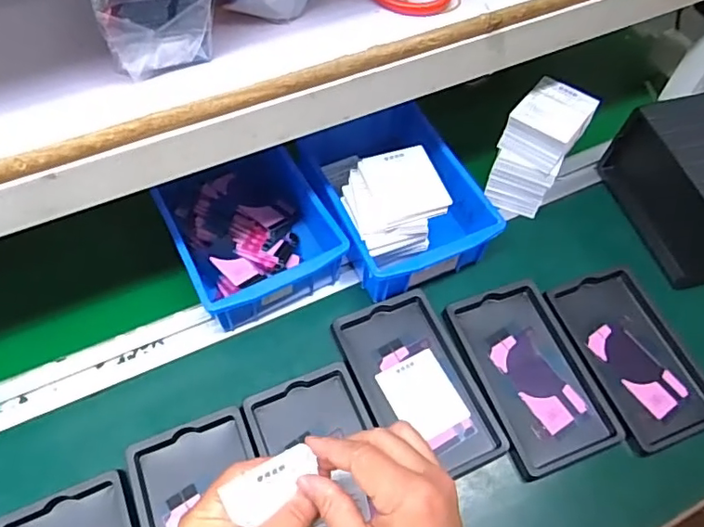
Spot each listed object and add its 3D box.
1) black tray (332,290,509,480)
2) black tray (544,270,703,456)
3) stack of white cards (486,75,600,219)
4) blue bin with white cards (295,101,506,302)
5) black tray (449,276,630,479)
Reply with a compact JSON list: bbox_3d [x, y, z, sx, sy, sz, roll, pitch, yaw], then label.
[{"bbox_3d":[0.057,0.106,0.488,0.092,0.019,0.158,-20,63,-14],"label":"black tray"},{"bbox_3d":[0.255,0.081,0.506,0.094,0.010,0.156,-14,62,-11],"label":"black tray"},{"bbox_3d":[0.182,-0.113,0.556,0.063,0.114,0.074,31,63,14],"label":"stack of white cards"},{"bbox_3d":[0.043,-0.072,0.532,0.138,0.101,0.179,-21,64,-14],"label":"blue bin with white cards"},{"bbox_3d":[0.157,0.095,0.492,0.100,0.012,0.158,-17,63,-13],"label":"black tray"}]

